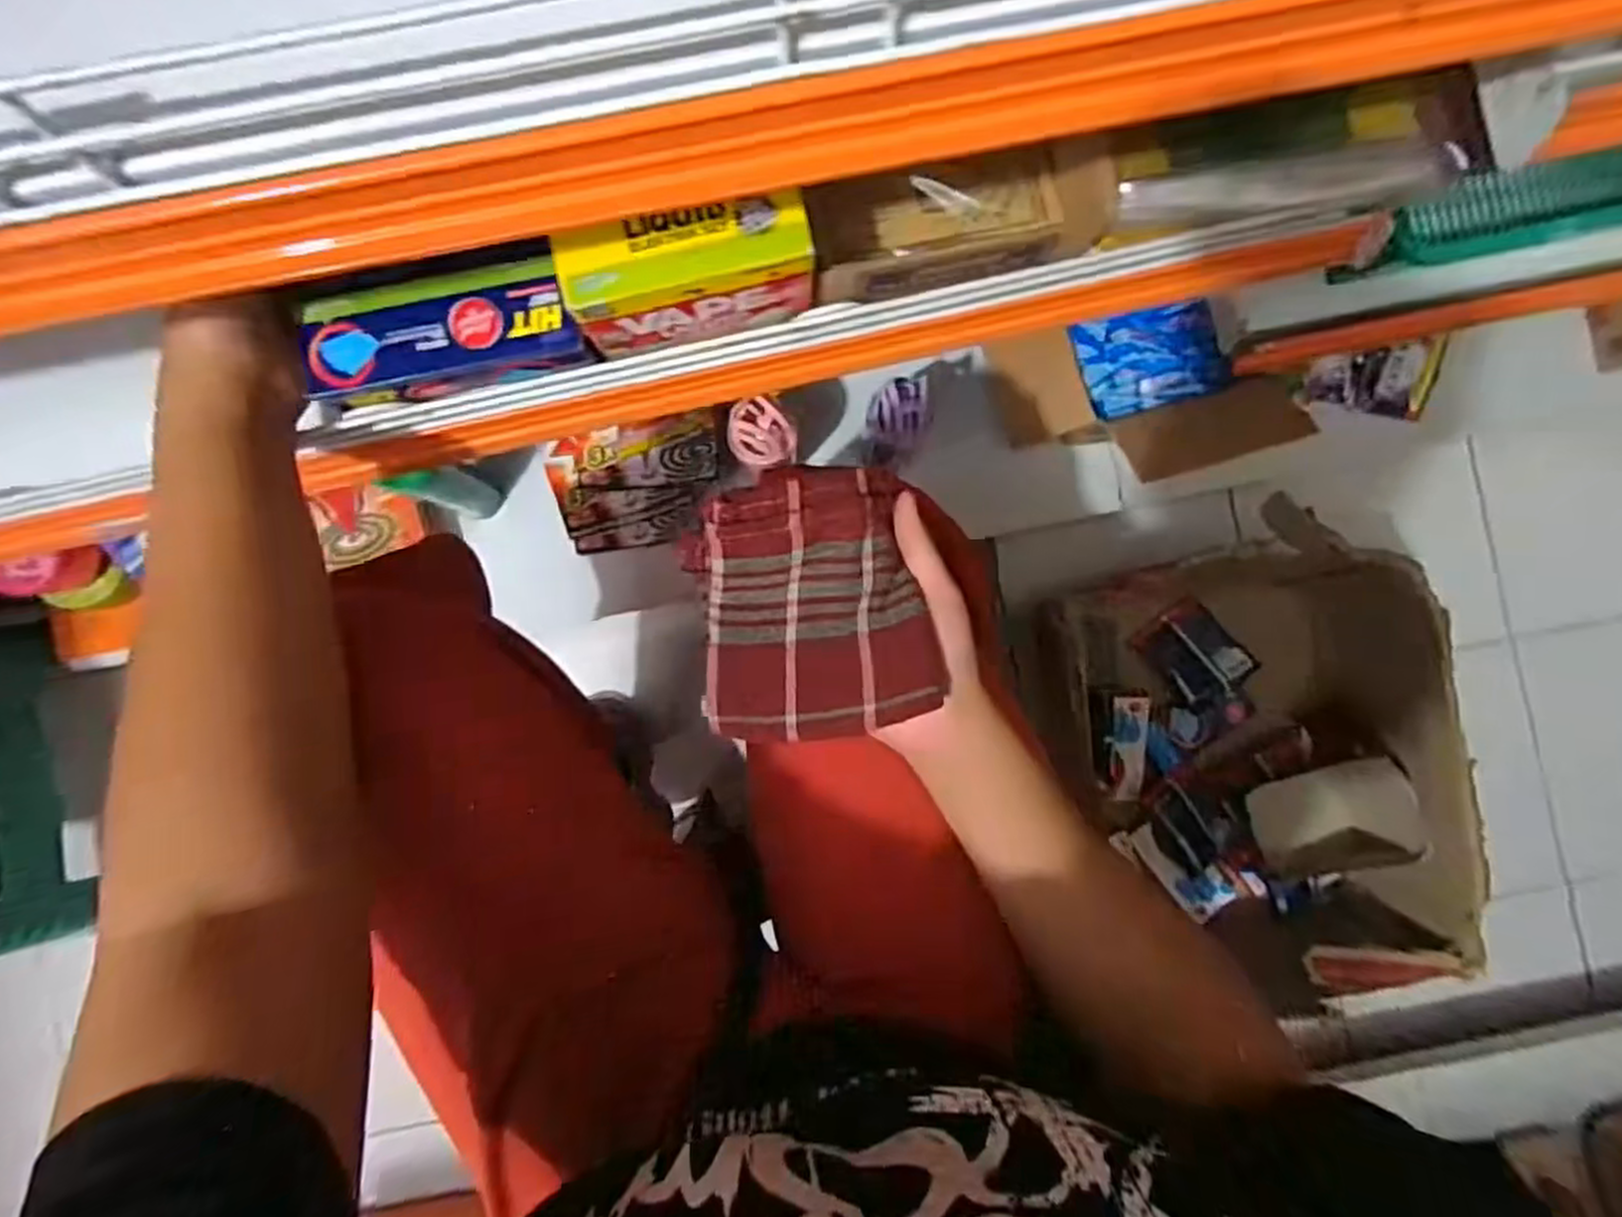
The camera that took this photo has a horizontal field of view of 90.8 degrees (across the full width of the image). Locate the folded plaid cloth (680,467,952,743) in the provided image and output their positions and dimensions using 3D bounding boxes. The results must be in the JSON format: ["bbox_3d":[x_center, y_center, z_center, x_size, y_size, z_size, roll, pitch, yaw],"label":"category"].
[{"bbox_3d":[-0.002,0.000,0.404,0.115,0.042,0.129,-12,89,-1],"label":"folded plaid cloth"}]

